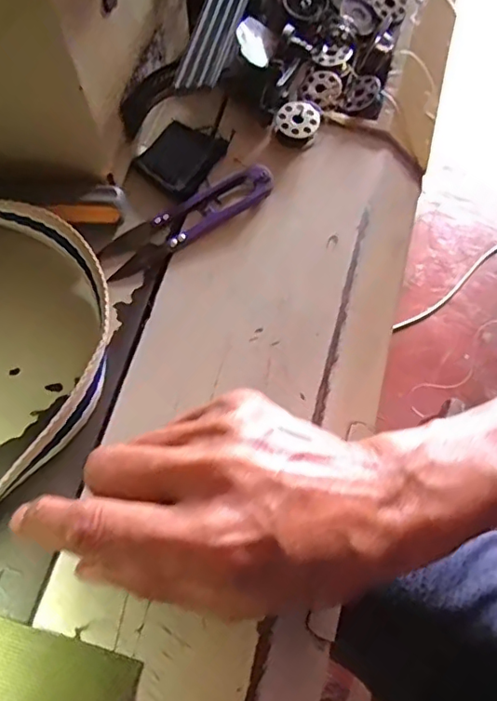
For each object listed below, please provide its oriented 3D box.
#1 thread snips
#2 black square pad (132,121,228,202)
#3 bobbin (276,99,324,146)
[{"bbox_3d":[-0.032,-0.071,0.295,0.100,0.008,0.024,-33,74,-14],"label":"thread snips"},{"bbox_3d":[-0.038,-0.110,0.310,0.041,0.006,0.044,33,71,10],"label":"black square pad"},{"bbox_3d":[0.029,-0.132,0.320,0.025,0.010,0.027,1,69,-2],"label":"bobbin"}]

